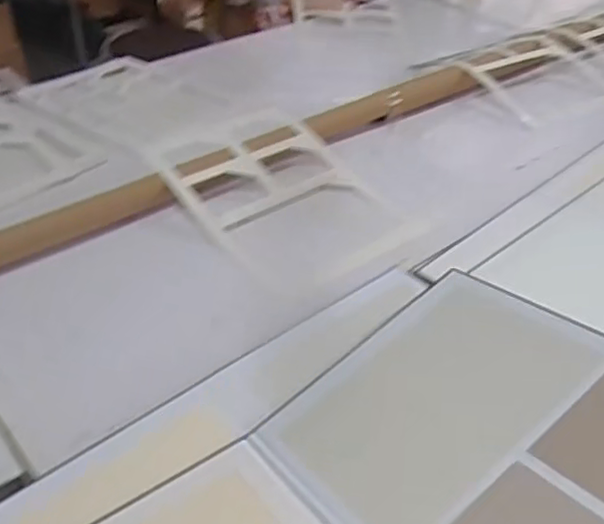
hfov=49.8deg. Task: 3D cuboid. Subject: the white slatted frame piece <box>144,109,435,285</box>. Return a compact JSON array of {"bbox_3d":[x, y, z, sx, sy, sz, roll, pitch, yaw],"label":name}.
[{"bbox_3d":[-0.041,-0.114,0.954,0.271,0.043,0.391,-23,45,-25],"label":"white slatted frame piece"}]

